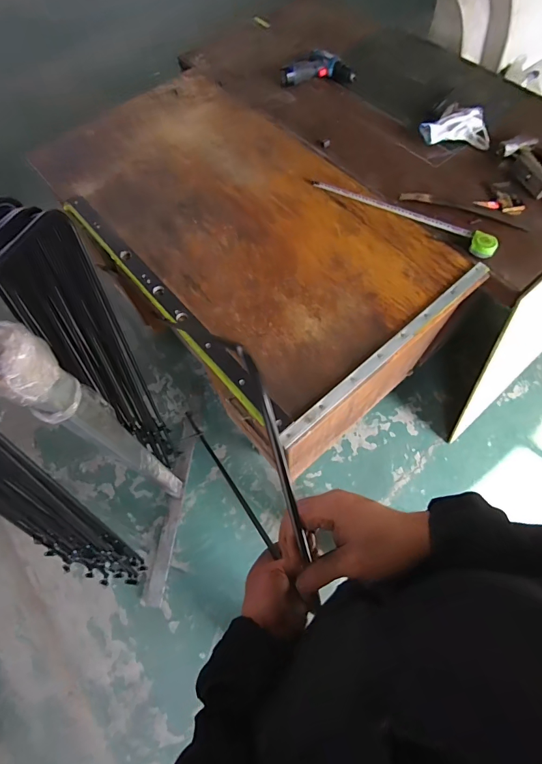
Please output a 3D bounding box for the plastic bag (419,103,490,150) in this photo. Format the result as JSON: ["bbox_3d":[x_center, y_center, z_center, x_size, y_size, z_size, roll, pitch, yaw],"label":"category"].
[{"bbox_3d":[0.521,-0.731,1.065,0.179,0.040,0.151,4,66,3],"label":"plastic bag"}]

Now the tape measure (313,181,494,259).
[{"bbox_3d":[0.325,-0.440,0.951,0.501,0.043,0.061,32,71,15],"label":"tape measure"}]

